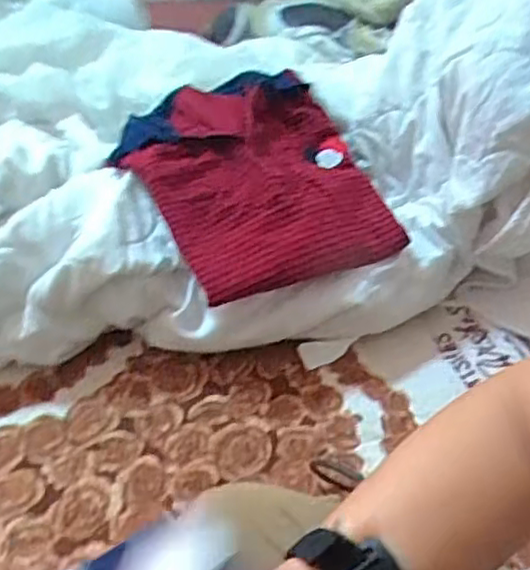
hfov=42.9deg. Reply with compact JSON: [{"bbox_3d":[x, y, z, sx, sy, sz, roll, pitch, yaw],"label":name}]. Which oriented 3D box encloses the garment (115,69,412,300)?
[{"bbox_3d":[-0.014,-0.116,0.678,0.260,0.085,0.260,-19,74,-27],"label":"garment"}]

